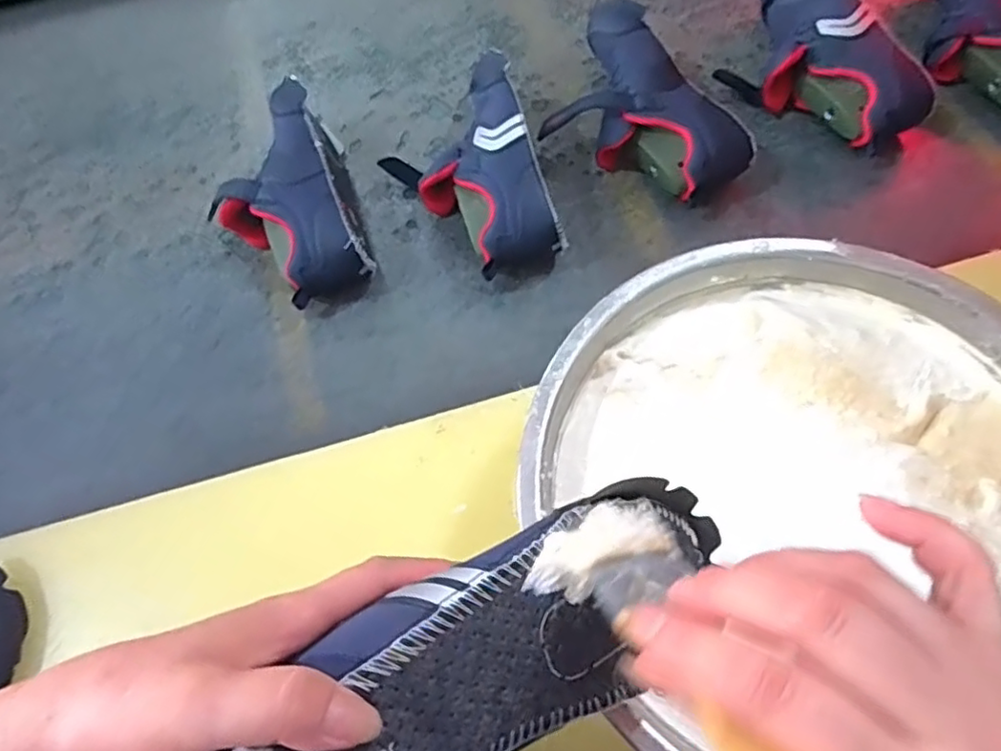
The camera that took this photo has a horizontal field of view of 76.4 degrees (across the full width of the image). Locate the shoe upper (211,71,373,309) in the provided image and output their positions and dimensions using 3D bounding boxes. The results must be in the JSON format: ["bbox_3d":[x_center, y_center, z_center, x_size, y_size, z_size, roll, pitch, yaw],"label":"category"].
[{"bbox_3d":[-0.208,-0.165,0.605,0.130,0.080,0.218,-18,63,-5],"label":"shoe upper"}]

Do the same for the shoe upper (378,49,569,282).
[{"bbox_3d":[-0.038,-0.196,0.609,0.136,0.082,0.224,-16,62,-4],"label":"shoe upper"}]

